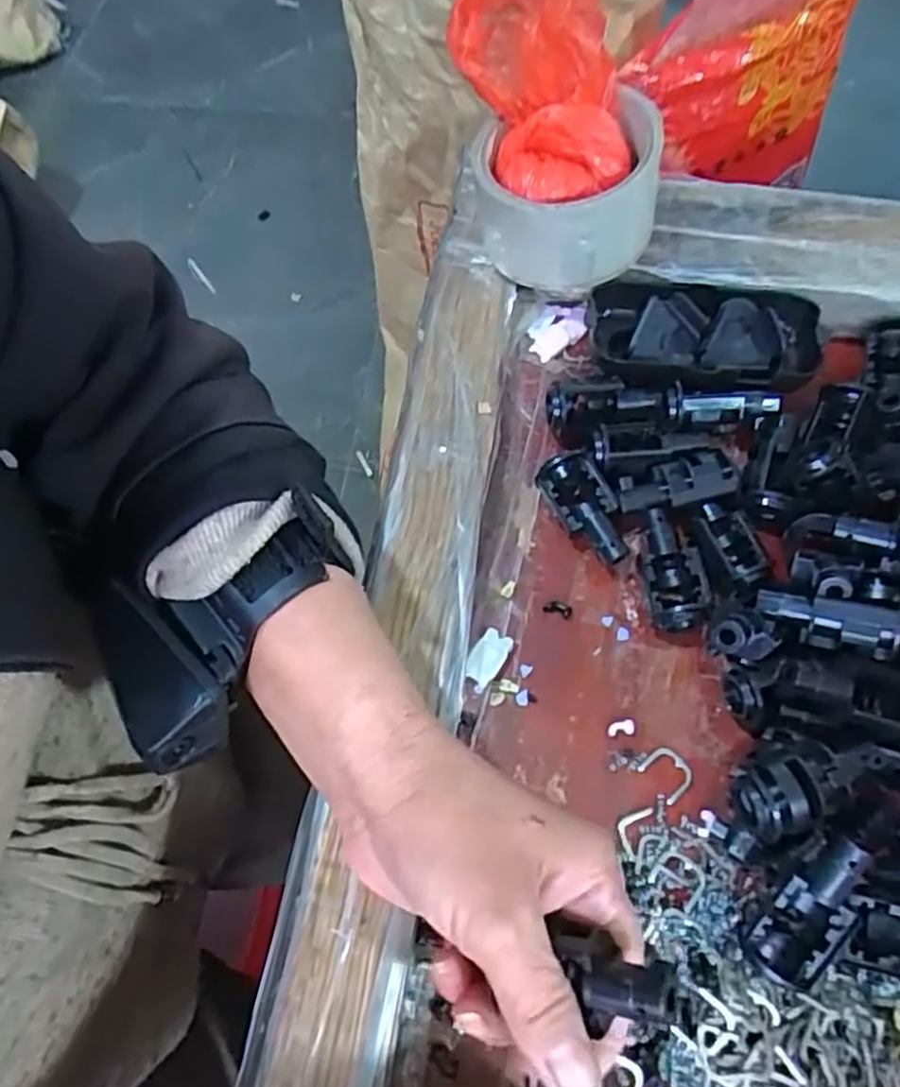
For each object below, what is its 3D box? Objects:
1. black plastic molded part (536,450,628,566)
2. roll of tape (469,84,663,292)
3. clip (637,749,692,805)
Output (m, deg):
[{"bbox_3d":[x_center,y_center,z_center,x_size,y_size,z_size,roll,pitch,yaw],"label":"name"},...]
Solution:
[{"bbox_3d":[0.061,-0.014,0.324,0.025,0.021,0.051,-24,67,-9],"label":"black plastic molded part"},{"bbox_3d":[0.056,-0.171,0.357,0.086,0.059,0.085,38,72,17],"label":"roll of tape"},{"bbox_3d":[0.087,0.091,0.289,0.017,0.004,0.019,-33,69,-13],"label":"clip"}]

